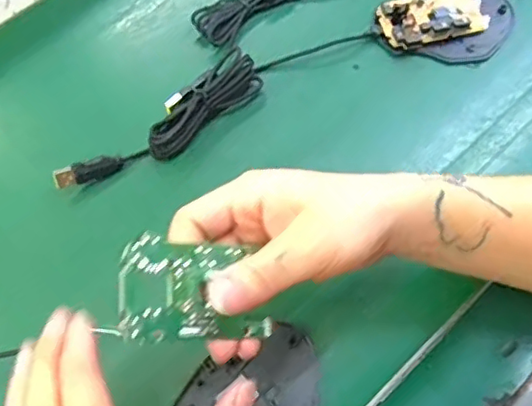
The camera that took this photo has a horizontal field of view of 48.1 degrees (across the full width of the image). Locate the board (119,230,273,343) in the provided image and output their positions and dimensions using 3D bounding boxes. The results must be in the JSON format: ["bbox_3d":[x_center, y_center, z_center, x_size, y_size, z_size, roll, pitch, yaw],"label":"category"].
[{"bbox_3d":[-0.031,0.039,0.274,0.075,0.004,0.045,7,76,-36],"label":"board"}]

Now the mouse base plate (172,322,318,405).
[{"bbox_3d":[-0.014,0.123,0.353,0.107,0.007,0.067,-25,67,-11],"label":"mouse base plate"}]

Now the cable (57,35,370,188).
[{"bbox_3d":[-0.040,-0.079,0.432,0.242,0.025,0.039,-32,68,-14],"label":"cable"}]

